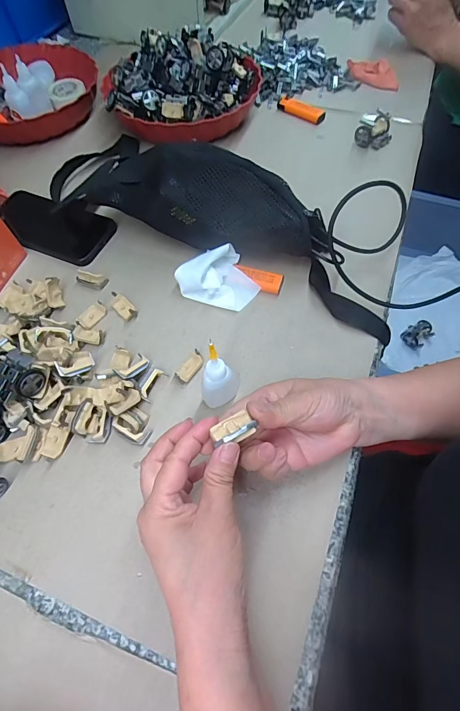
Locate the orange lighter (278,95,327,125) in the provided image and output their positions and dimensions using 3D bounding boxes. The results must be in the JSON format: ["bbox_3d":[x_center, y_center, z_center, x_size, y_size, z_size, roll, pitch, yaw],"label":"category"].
[{"bbox_3d":[0.114,-0.403,0.602,0.084,0.016,0.028,33,68,18],"label":"orange lighter"}]

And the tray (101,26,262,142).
[{"bbox_3d":[-0.086,-0.420,0.571,0.242,0.077,0.205,14,63,9],"label":"tray"}]

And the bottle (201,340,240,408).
[{"bbox_3d":[-0.010,0.018,0.330,0.032,0.084,0.031,0,62,2],"label":"bottle"}]

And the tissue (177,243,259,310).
[{"bbox_3d":[-0.014,-0.083,0.414,0.077,0.036,0.063,-23,64,-10],"label":"tissue"}]

